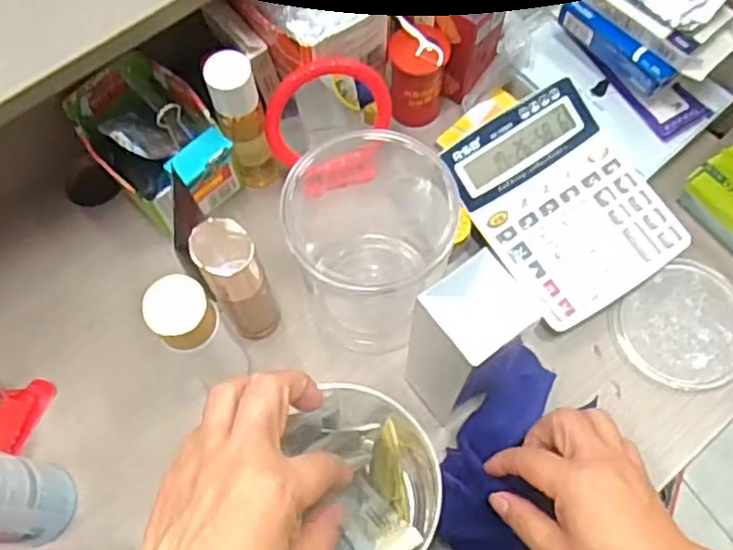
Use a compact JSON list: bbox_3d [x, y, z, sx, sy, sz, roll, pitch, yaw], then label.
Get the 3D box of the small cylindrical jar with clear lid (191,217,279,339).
[{"bbox_3d":[-0.090,0.005,0.486,0.036,0.139,0.039,0,68,0],"label":"small cylindrical jar with clear lid"}]

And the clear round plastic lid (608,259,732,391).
[{"bbox_3d":[0.260,0.042,0.551,0.110,0.010,0.096,-32,71,-13],"label":"clear round plastic lid"}]

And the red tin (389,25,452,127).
[{"bbox_3d":[0.044,-0.171,0.598,0.050,0.080,0.047,0,68,0],"label":"red tin"}]

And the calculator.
[{"bbox_3d":[0.161,-0.060,0.559,0.138,0.031,0.173,-28,71,-11],"label":"calculator"}]

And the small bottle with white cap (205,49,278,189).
[{"bbox_3d":[-0.097,-0.116,0.541,0.033,0.142,0.029,-20,69,-8],"label":"small bottle with white cap"}]

